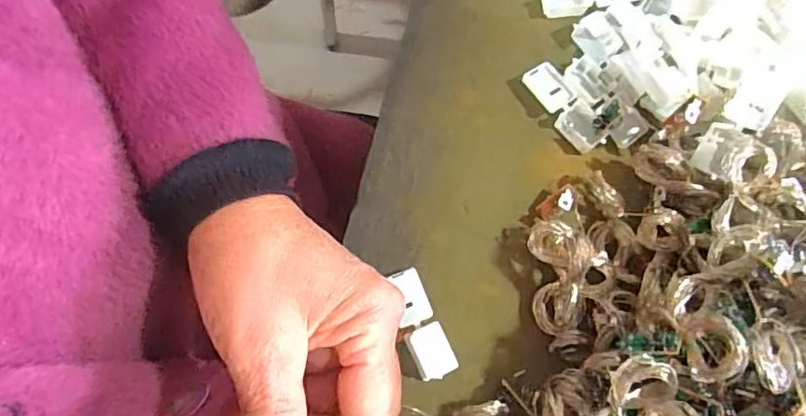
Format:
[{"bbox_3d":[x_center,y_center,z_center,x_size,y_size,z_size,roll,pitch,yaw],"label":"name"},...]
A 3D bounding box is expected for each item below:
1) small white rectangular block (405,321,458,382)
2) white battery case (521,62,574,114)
[{"bbox_3d":[0.014,0.072,0.277,0.019,0.011,0.025,-23,80,-6],"label":"small white rectangular block"},{"bbox_3d":[0.082,-0.068,0.310,0.020,0.006,0.027,-41,82,-9],"label":"white battery case"}]

